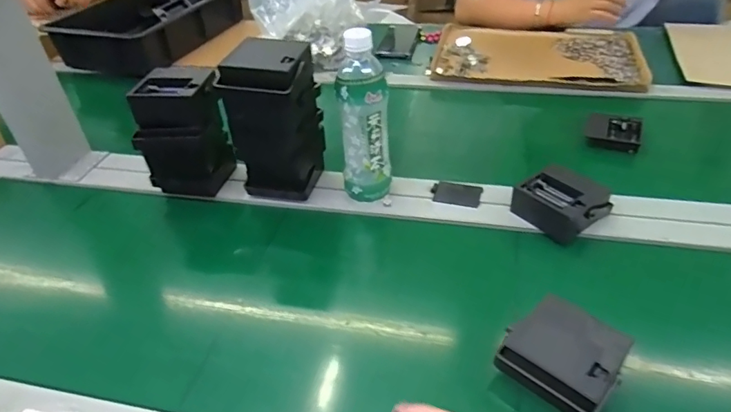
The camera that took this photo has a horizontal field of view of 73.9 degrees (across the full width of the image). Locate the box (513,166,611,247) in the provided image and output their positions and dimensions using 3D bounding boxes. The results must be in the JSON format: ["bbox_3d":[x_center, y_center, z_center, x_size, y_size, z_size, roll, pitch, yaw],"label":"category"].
[{"bbox_3d":[0.243,-0.004,0.605,0.082,0.053,0.092,-28,45,-27],"label":"box"}]

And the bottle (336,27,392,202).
[{"bbox_3d":[-0.002,-0.100,0.597,0.062,0.204,0.053,7,41,13],"label":"bottle"}]

